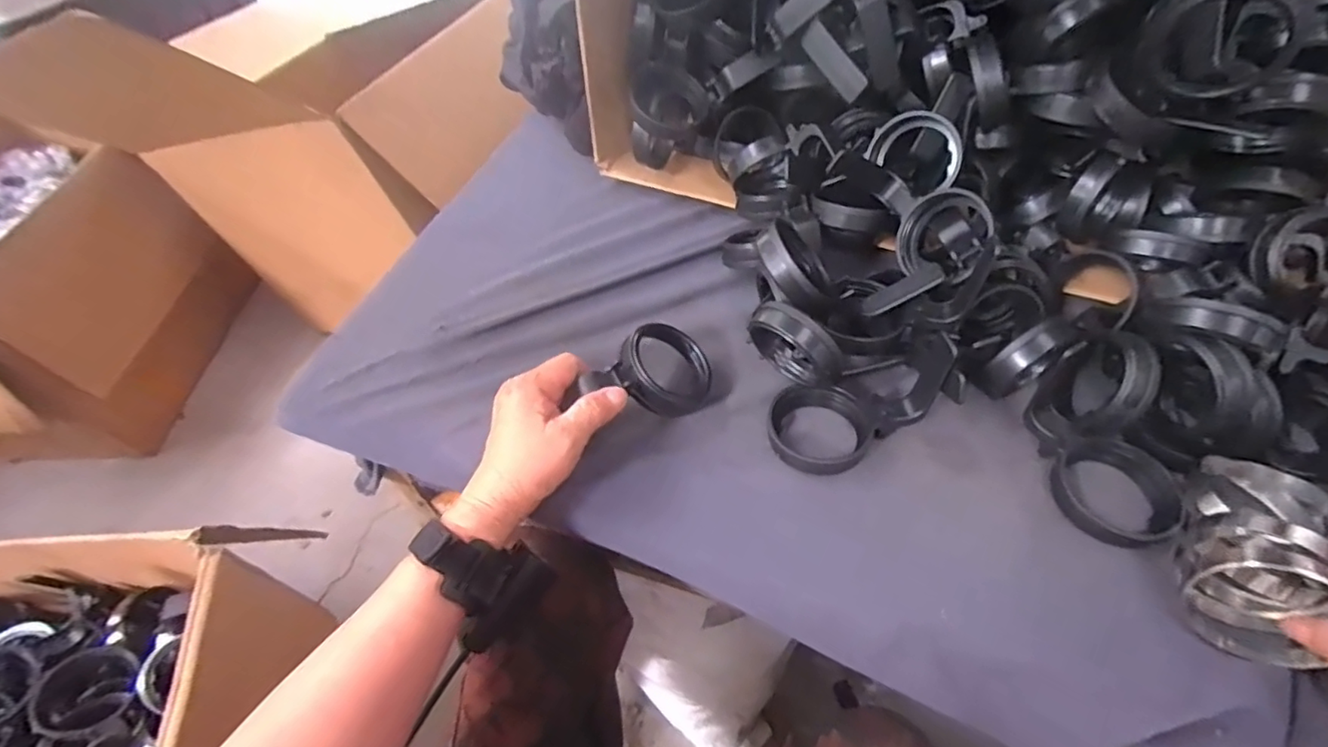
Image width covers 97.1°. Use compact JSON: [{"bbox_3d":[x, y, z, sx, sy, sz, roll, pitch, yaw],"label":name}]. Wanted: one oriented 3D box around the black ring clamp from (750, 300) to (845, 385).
[{"bbox_3d":[0.093,-0.015,0.413,0.069,0.054,0.019,38,62,25],"label":"black ring clamp"}]

